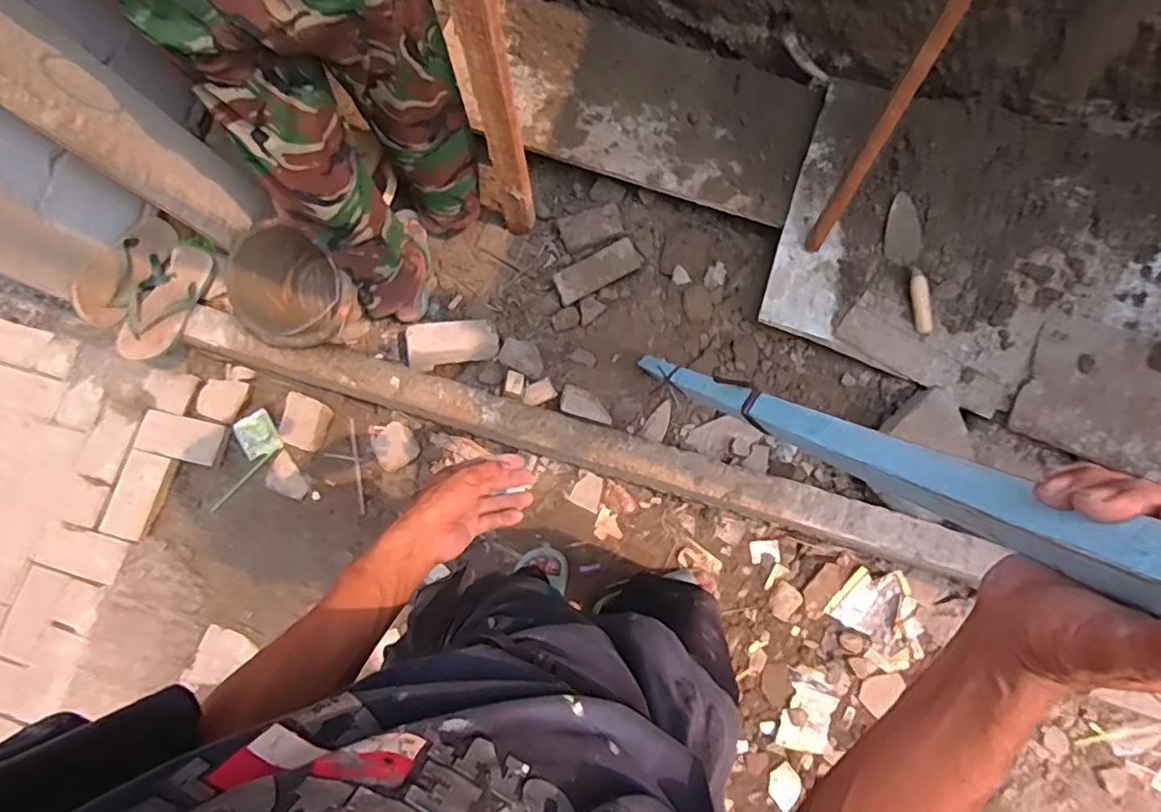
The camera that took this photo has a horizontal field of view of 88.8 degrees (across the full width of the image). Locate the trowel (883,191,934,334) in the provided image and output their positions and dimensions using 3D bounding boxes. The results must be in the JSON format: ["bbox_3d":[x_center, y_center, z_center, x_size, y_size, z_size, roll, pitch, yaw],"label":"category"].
[{"bbox_3d":[0.733,-0.320,1.328,0.085,0.035,0.310,-2,79,1],"label":"trowel"}]

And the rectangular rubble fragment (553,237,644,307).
[{"bbox_3d":[0.038,-0.316,1.393,0.214,0.042,0.080,-30,80,-4],"label":"rectangular rubble fragment"}]

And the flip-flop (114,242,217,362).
[{"bbox_3d":[-0.917,-0.228,1.316,0.121,0.052,0.279,21,80,5],"label":"flip-flop"}]

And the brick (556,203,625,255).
[{"bbox_3d":[0.025,-0.425,1.413,0.146,0.034,0.093,-16,79,-2],"label":"brick"}]

